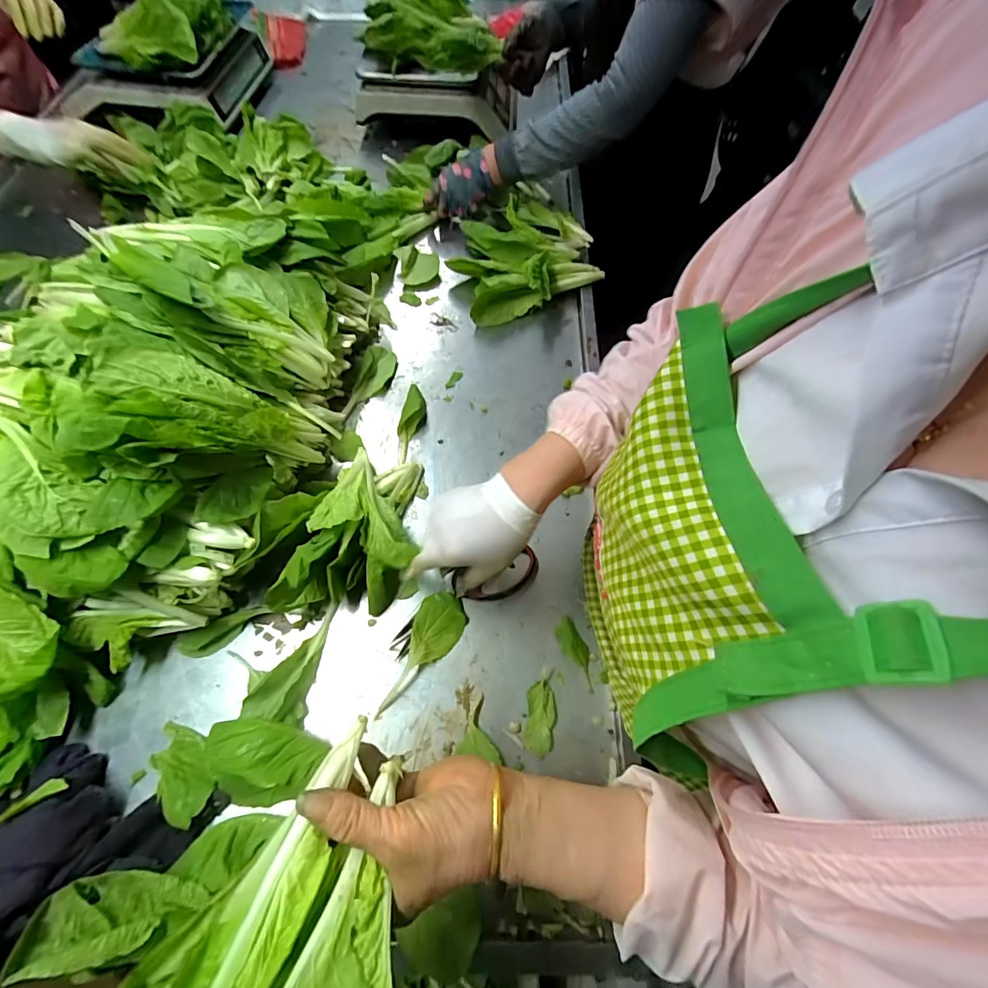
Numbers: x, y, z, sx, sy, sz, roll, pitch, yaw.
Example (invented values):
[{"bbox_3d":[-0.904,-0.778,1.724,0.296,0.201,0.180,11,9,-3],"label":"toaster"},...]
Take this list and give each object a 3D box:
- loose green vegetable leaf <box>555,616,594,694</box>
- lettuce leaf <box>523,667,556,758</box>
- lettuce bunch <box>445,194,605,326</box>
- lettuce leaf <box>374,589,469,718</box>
[{"bbox_3d":[0.090,0.172,0.472,0.028,0.020,0.078,-24,79,-13],"label":"loose green vegetable leaf"},{"bbox_3d":[0.049,0.223,0.451,0.030,0.011,0.082,10,64,3],"label":"lettuce leaf"},{"bbox_3d":[0.048,-0.402,0.732,0.245,0.066,0.211,-18,65,-11],"label":"lettuce bunch"},{"bbox_3d":[-0.075,0.172,0.468,0.052,0.019,0.136,22,65,9],"label":"lettuce leaf"}]

